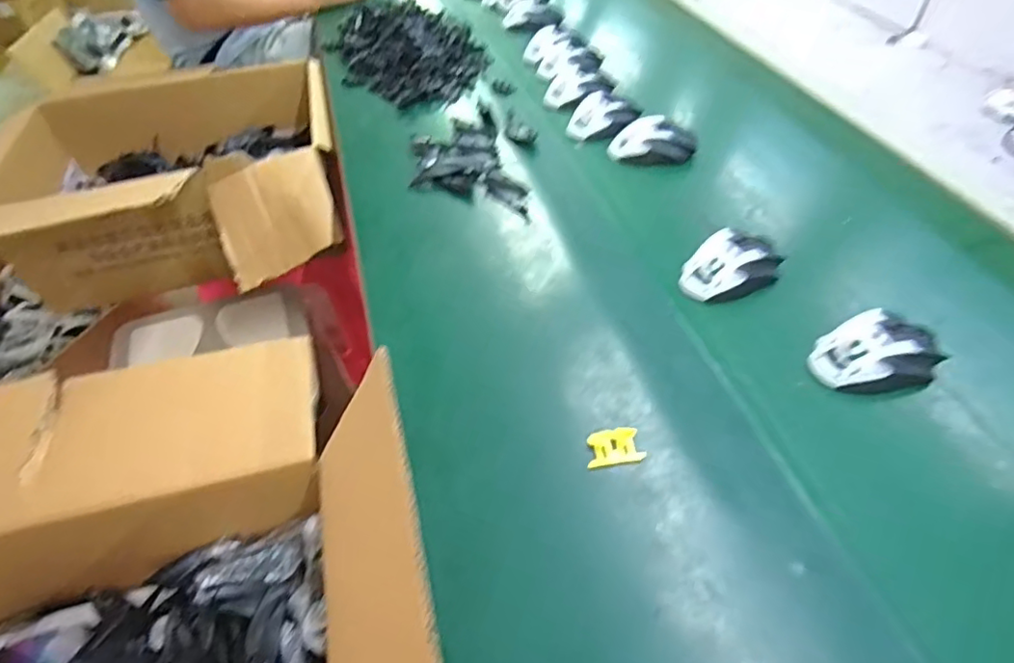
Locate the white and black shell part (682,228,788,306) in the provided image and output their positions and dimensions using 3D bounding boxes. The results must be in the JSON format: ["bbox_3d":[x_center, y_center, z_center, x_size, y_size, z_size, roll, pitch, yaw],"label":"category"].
[{"bbox_3d":[0.233,-0.069,0.605,0.107,0.036,0.070,-27,50,-23],"label":"white and black shell part"}]

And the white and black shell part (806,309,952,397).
[{"bbox_3d":[0.330,0.017,0.518,0.115,0.038,0.071,-14,47,-11],"label":"white and black shell part"}]

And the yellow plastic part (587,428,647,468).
[{"bbox_3d":[0.087,0.094,0.475,0.042,0.008,0.029,-7,64,3],"label":"yellow plastic part"}]

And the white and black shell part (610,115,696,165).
[{"bbox_3d":[0.193,-0.253,0.780,0.113,0.040,0.063,-5,45,-2],"label":"white and black shell part"}]

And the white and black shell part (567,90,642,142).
[{"bbox_3d":[0.134,-0.300,0.826,0.086,0.036,0.072,22,50,22],"label":"white and black shell part"}]

